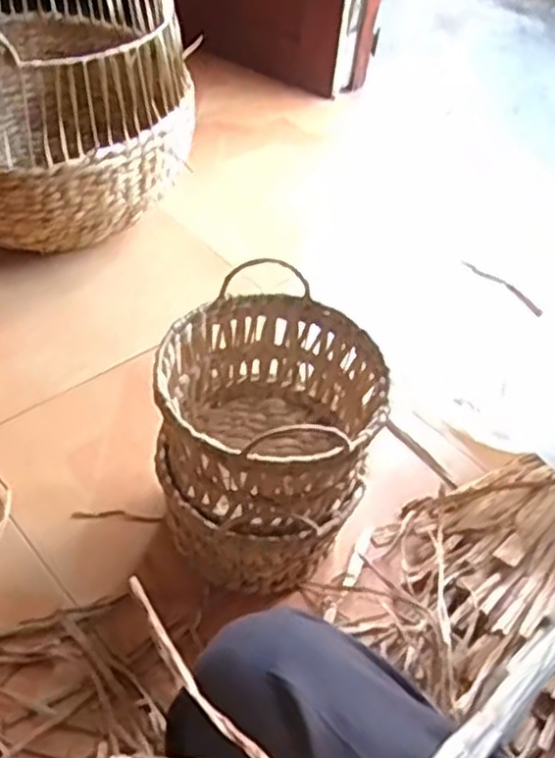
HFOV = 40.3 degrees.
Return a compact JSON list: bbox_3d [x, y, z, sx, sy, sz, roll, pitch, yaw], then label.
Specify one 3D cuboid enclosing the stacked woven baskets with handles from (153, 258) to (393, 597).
[{"bbox_3d":[-0.017,0.081,0.943,0.252,0.270,0.262,-3,47,-11],"label":"stacked woven baskets with handles"}]

